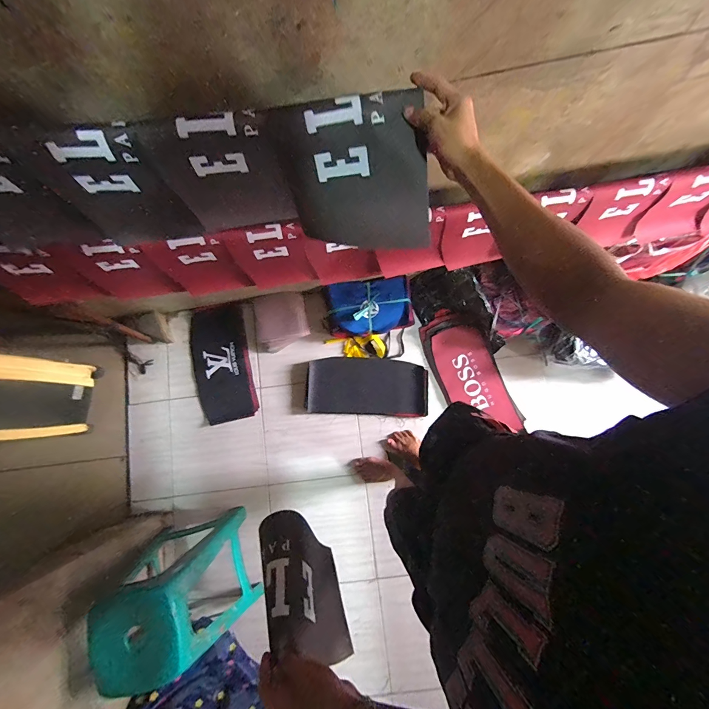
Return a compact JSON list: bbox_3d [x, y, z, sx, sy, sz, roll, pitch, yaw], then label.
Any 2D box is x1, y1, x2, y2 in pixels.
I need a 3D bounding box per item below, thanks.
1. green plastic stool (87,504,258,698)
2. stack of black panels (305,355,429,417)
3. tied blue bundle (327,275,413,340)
[{"bbox_3d":[-0.562,0.793,1.146,0.341,0.424,0.358,-19,80,-3],"label":"green plastic stool"},{"bbox_3d":[0.056,0.129,1.435,0.496,0.035,0.242,3,80,1],"label":"stack of black panels"},{"bbox_3d":[0.061,-0.194,1.413,0.350,0.055,0.227,-9,110,-3],"label":"tied blue bundle"}]

